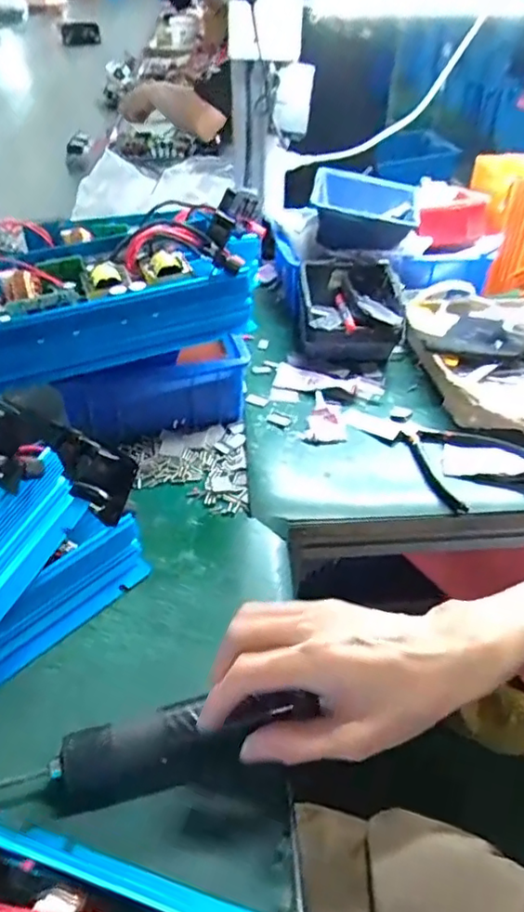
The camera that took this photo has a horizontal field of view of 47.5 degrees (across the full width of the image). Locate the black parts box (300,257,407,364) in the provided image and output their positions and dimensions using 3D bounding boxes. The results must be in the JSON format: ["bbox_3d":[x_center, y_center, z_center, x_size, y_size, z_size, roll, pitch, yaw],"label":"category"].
[{"bbox_3d":[0.112,-0.188,0.778,0.124,0.083,0.161,2,40,-1],"label":"black parts box"}]

